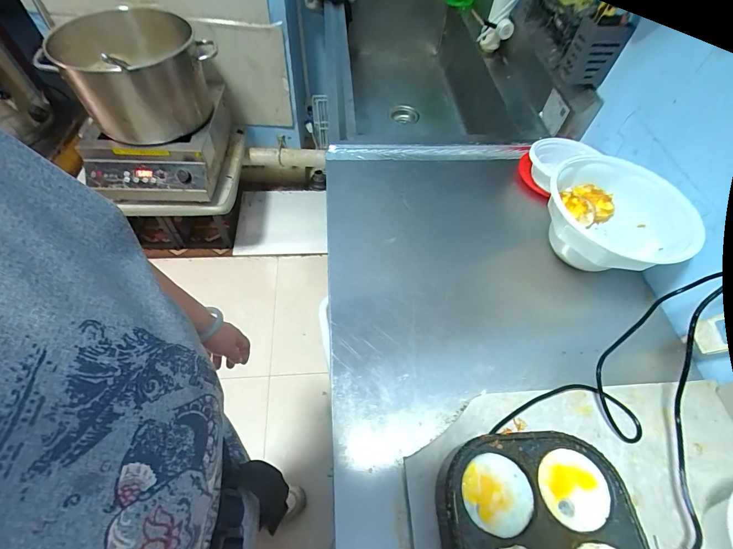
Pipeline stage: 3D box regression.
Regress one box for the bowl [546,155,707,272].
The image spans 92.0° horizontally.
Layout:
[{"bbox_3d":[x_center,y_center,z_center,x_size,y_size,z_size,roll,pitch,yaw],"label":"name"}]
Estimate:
[{"bbox_3d":[0.411,-0.085,0.632,0.200,0.146,0.210,2,59,-3],"label":"bowl"}]

